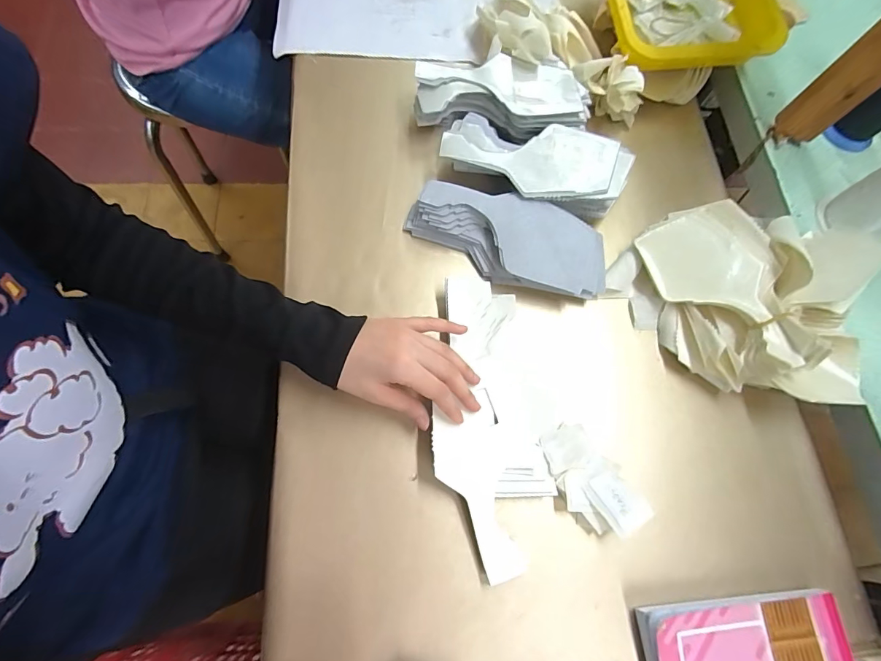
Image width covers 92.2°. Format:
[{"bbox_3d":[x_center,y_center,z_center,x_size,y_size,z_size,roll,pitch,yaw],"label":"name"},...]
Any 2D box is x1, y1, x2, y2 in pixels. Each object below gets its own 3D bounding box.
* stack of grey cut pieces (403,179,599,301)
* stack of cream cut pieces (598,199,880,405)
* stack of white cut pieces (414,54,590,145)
[{"bbox_3d":[0.070,-0.098,0.447,0.207,0.035,0.086,18,70,-1],"label":"stack of grey cut pieces"},{"bbox_3d":[0.305,-0.030,0.431,0.237,0.090,0.164,35,69,8],"label":"stack of cream cut pieces"},{"bbox_3d":[0.072,-0.270,0.499,0.200,0.053,0.096,10,71,2],"label":"stack of white cut pieces"}]

